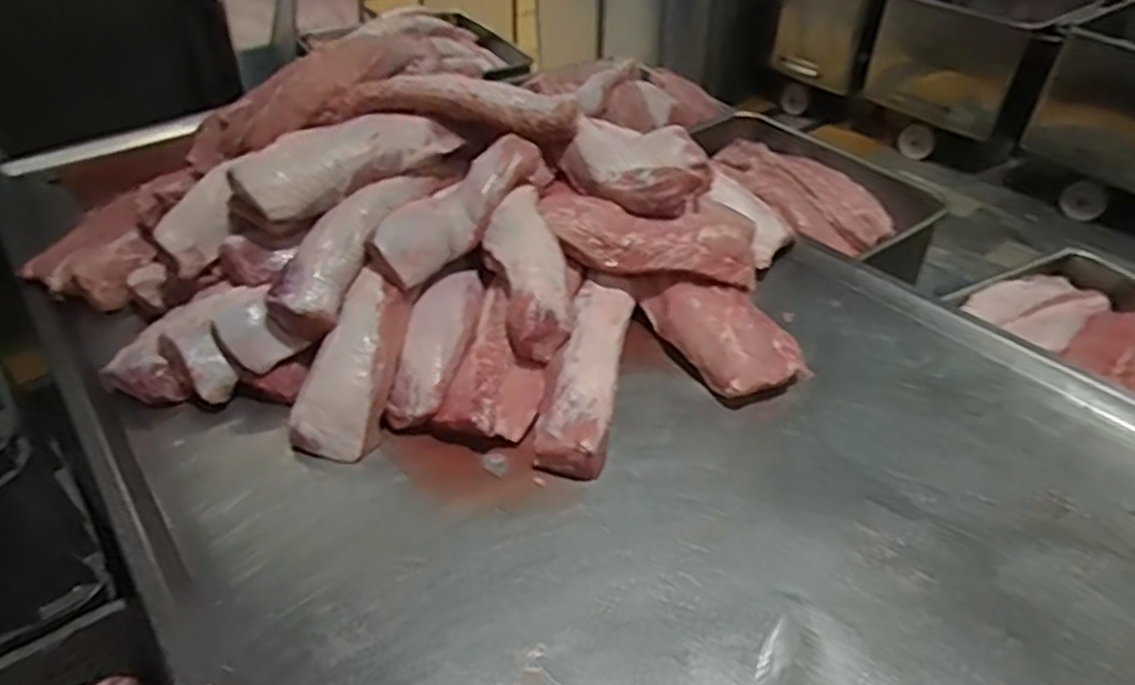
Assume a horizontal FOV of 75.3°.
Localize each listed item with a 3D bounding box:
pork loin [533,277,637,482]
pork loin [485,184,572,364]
[{"bbox_3d":[0.029,0.036,1.043,0.095,0.065,0.361,6,40,8],"label":"pork loin"},{"bbox_3d":[-0.058,-0.123,1.091,0.105,0.064,0.318,-6,58,-11],"label":"pork loin"}]

